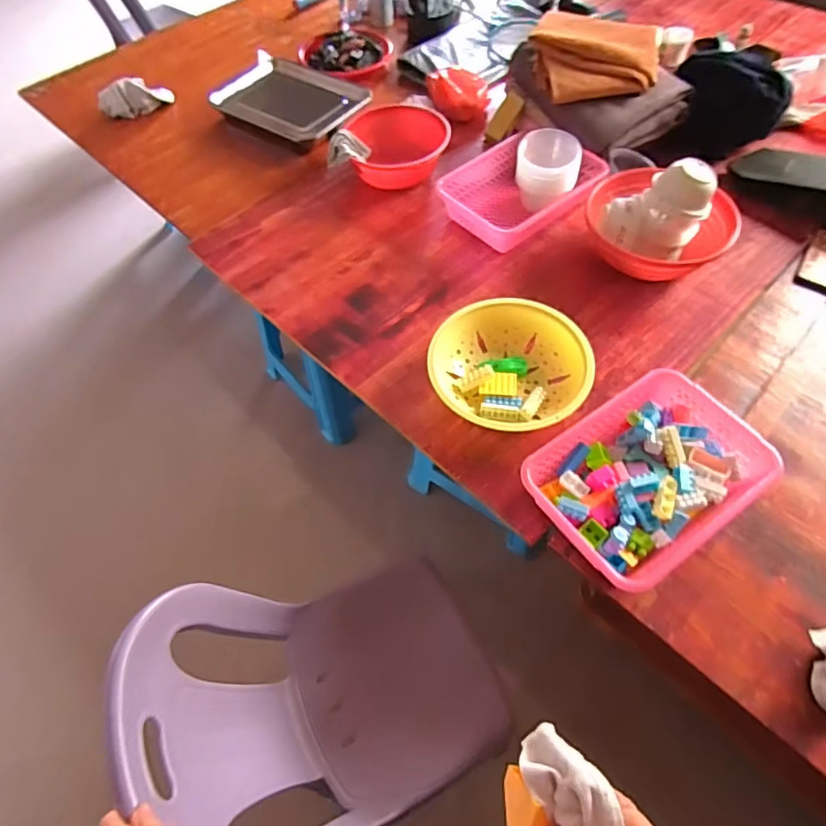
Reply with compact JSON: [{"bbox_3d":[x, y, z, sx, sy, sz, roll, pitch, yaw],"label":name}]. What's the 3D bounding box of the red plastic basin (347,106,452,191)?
[{"bbox_3d":[-0.029,-0.590,1.205,0.208,0.073,0.217,-2,58,3],"label":"red plastic basin"}]

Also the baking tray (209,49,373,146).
[{"bbox_3d":[-0.304,-0.783,1.366,0.401,0.044,0.251,31,66,21],"label":"baking tray"}]

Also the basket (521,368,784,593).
[{"bbox_3d":[0.325,0.089,0.760,0.312,0.077,0.223,-32,61,-14],"label":"basket"}]

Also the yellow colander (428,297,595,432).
[{"bbox_3d":[0.155,-0.078,0.883,0.244,0.068,0.213,8,59,10],"label":"yellow colander"}]

